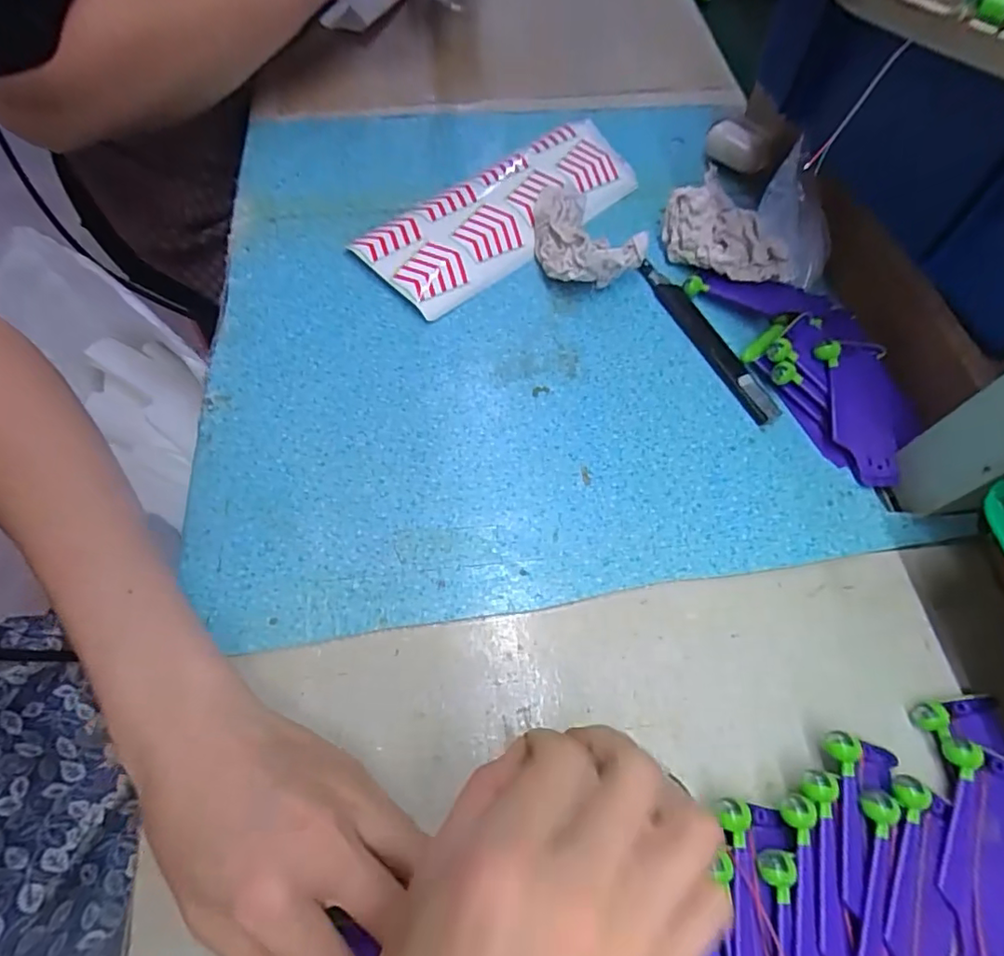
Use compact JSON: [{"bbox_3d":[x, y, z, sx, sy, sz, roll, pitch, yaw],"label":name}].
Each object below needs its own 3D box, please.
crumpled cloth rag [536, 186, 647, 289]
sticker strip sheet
[{"bbox_3d":[0.061,-0.175,0.398,0.073,0.036,0.092,-2,62,-3],"label":"crumpled cloth rag"},{"bbox_3d":[0.003,-0.203,0.415,0.217,0.021,0.085,-39,70,-19],"label":"sticker strip sheet"}]

